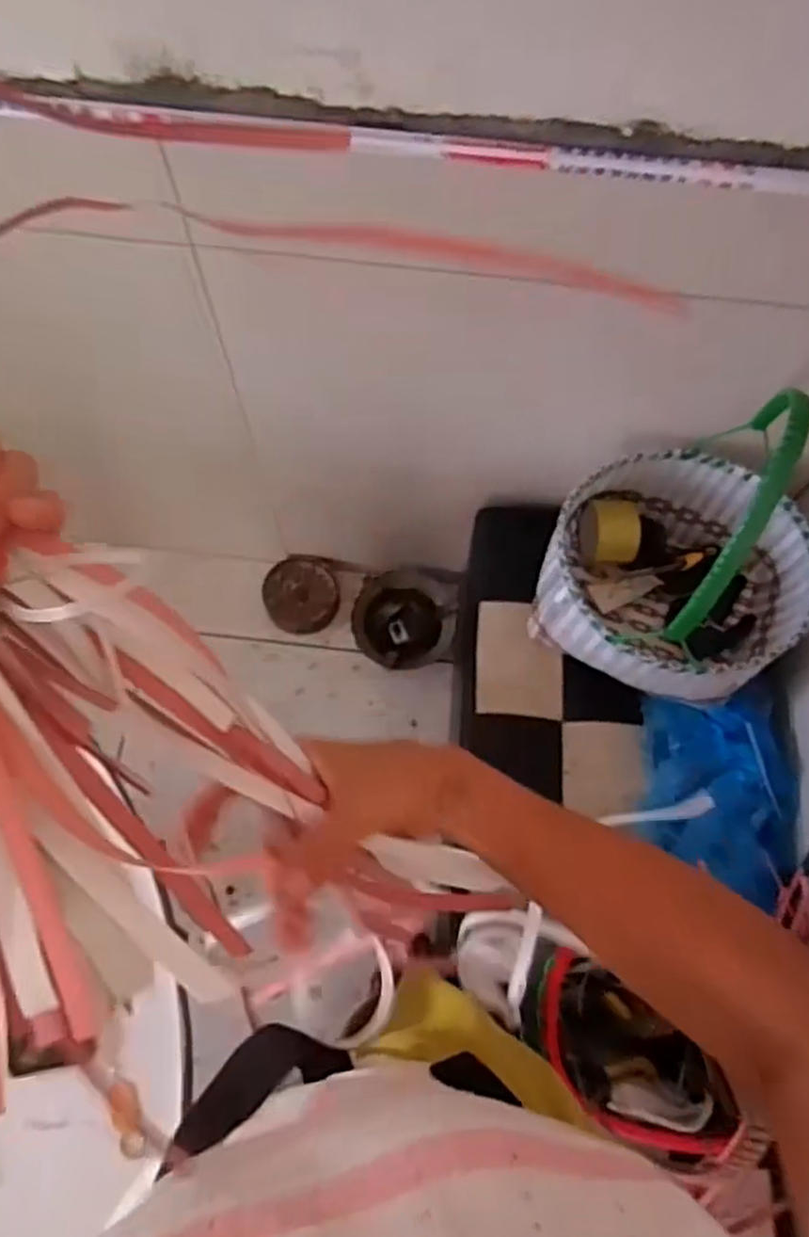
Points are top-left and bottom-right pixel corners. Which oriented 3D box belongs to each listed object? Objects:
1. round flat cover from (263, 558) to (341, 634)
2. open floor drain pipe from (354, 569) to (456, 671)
[{"bbox_3d":[-0.199,-0.044,1.443,0.141,0.011,0.142,-1,97,-8],"label":"round flat cover"},{"bbox_3d":[-0.009,0.007,1.423,0.179,0.068,0.197,11,70,3],"label":"open floor drain pipe"}]

